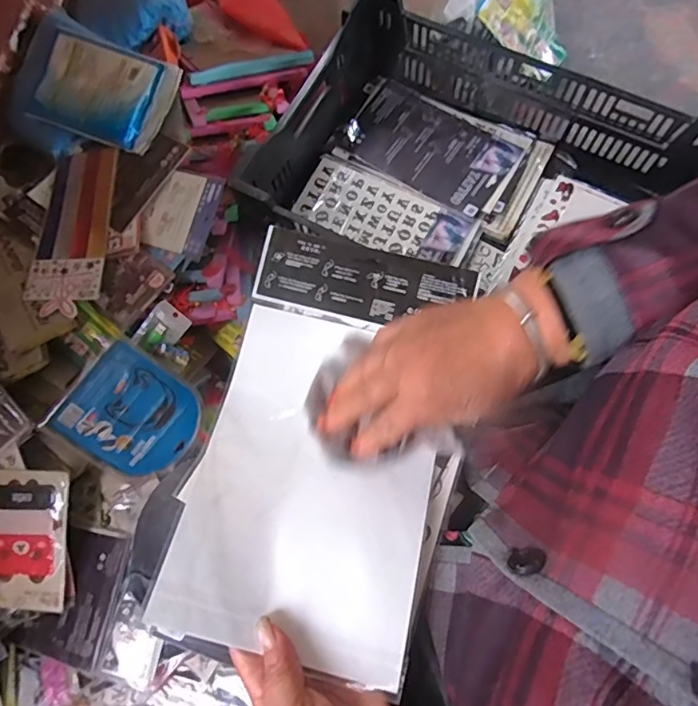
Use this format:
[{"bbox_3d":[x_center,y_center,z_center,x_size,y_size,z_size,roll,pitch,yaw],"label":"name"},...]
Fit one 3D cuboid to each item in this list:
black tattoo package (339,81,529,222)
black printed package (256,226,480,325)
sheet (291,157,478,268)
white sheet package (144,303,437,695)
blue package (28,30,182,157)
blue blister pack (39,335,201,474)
[{"bbox_3d":[0.133,-0.355,0.888,0.282,0.010,0.165,34,80,12],"label":"black tattoo package"},{"bbox_3d":[0.010,-0.052,0.389,0.157,0.004,0.056,13,89,7],"label":"black printed package"},{"bbox_3d":[0.054,-0.227,0.852,0.284,0.007,0.122,28,78,11],"label":"sheet"},{"bbox_3d":[-0.022,0.080,0.351,0.160,0.029,0.217,13,72,7],"label":"white sheet package"},{"bbox_3d":[-0.379,-0.401,0.805,0.215,0.022,0.146,23,87,7],"label":"blue package"},{"bbox_3d":[-0.291,0.086,0.708,0.166,0.022,0.152,43,88,-22],"label":"blue blister pack"}]

